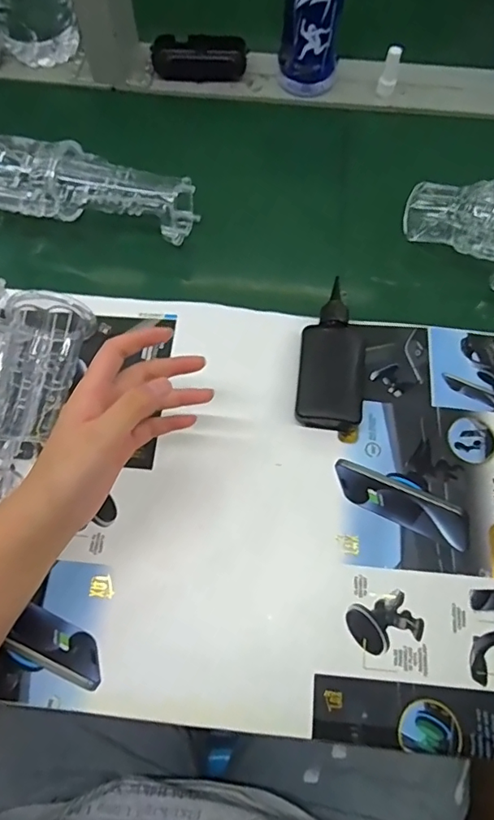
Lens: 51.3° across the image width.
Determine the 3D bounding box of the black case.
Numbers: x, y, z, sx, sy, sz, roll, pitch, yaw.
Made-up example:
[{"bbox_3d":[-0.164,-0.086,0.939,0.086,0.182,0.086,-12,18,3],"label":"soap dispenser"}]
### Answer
[{"bbox_3d":[-0.056,-0.424,0.620,0.108,0.032,0.041,0,66,-1],"label":"black case"}]

